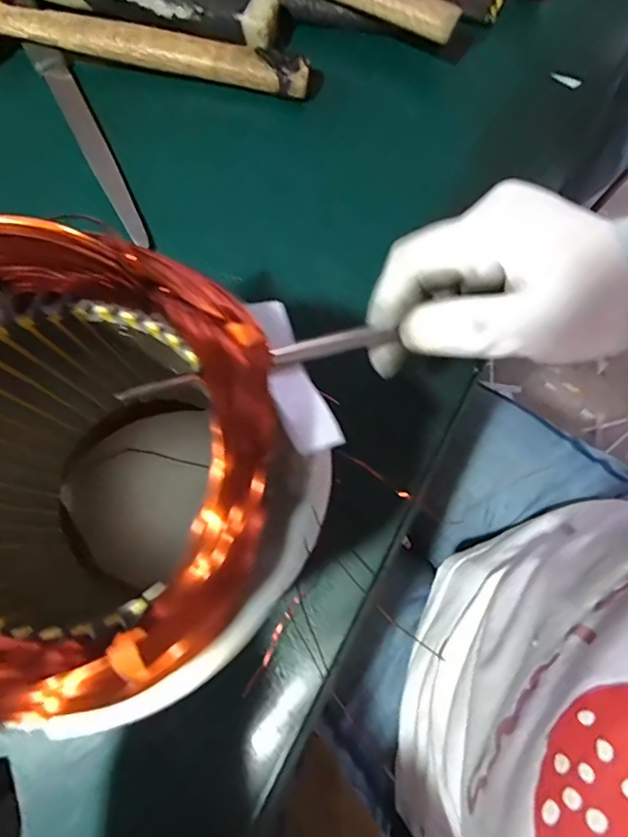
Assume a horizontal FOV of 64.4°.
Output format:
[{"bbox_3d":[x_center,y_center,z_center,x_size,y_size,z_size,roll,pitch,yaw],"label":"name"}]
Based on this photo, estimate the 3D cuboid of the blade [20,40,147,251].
[{"bbox_3d":[-0.153,-0.191,0.341,0.019,0.006,0.180,-29,81,-6],"label":"blade"}]

